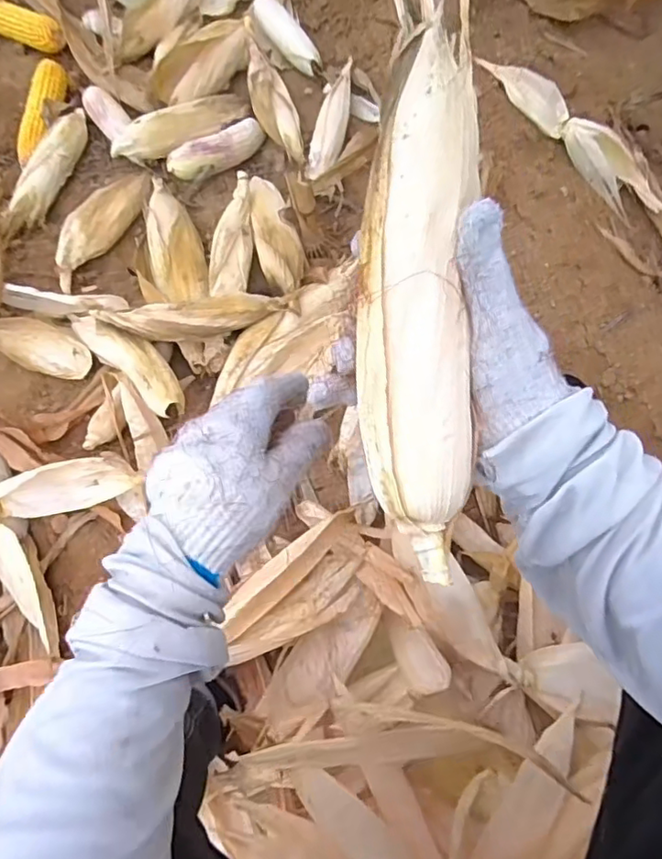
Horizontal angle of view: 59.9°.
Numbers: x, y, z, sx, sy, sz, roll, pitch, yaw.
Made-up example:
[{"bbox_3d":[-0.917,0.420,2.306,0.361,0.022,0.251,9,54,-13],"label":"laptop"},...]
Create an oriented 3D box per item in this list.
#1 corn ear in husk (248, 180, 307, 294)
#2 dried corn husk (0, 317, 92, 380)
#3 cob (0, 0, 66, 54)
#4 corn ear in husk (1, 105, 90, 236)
[{"bbox_3d":[-0.091,-0.311,0.897,0.068,0.056,0.231,-18,76,0],"label":"corn ear in husk"},{"bbox_3d":[-0.491,-0.142,0.908,0.251,0.047,0.074,20,79,9],"label":"dried corn husk"},{"bbox_3d":[-0.598,-0.771,1.082,0.207,0.047,0.063,22,79,9],"label":"cob"},{"bbox_3d":[-0.483,-0.439,0.983,0.055,0.050,0.272,18,79,8],"label":"corn ear in husk"}]

